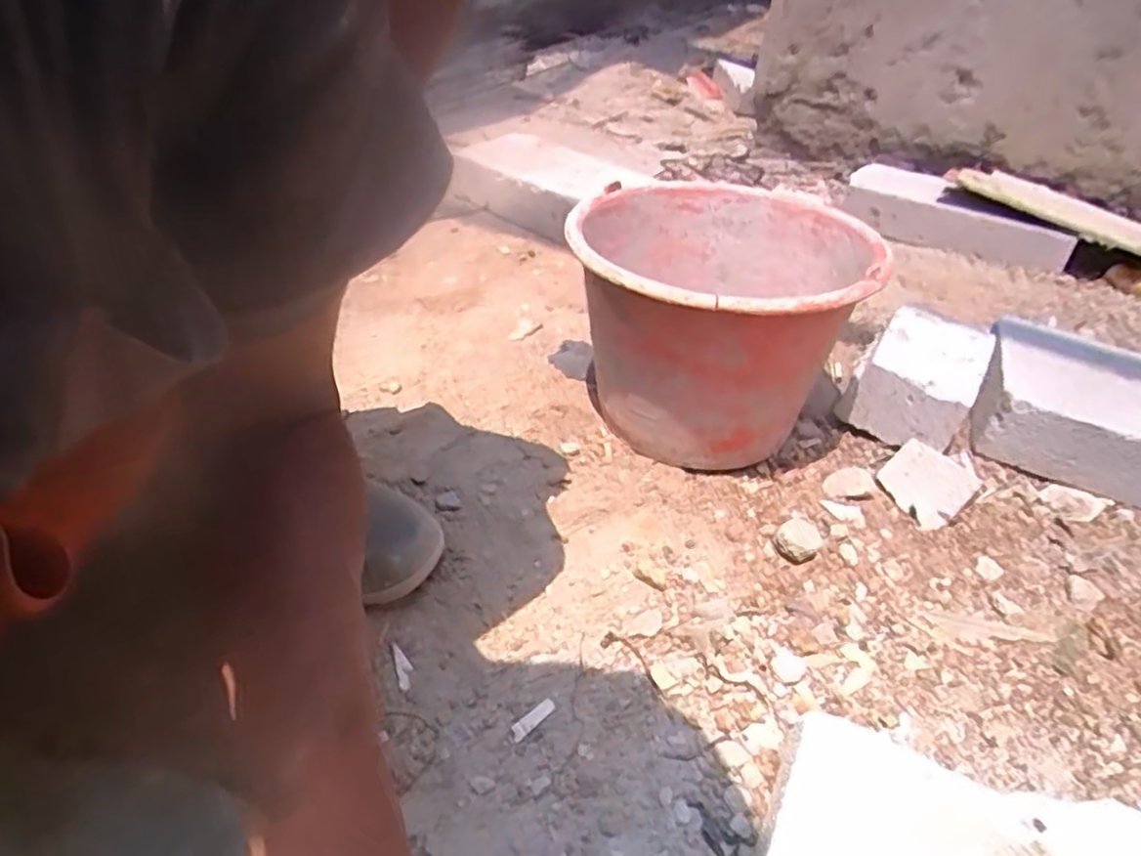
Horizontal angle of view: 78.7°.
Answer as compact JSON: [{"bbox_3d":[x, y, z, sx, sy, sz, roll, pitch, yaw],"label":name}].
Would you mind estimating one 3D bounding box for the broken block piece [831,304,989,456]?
[{"bbox_3d":[0.380,-0.053,0.760,0.111,0.086,0.189,28,44,26],"label":"broken block piece"}]

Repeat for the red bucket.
[{"bbox_3d":[0.133,-0.101,0.691,0.251,0.210,0.284,15,40,13],"label":"red bucket"}]

